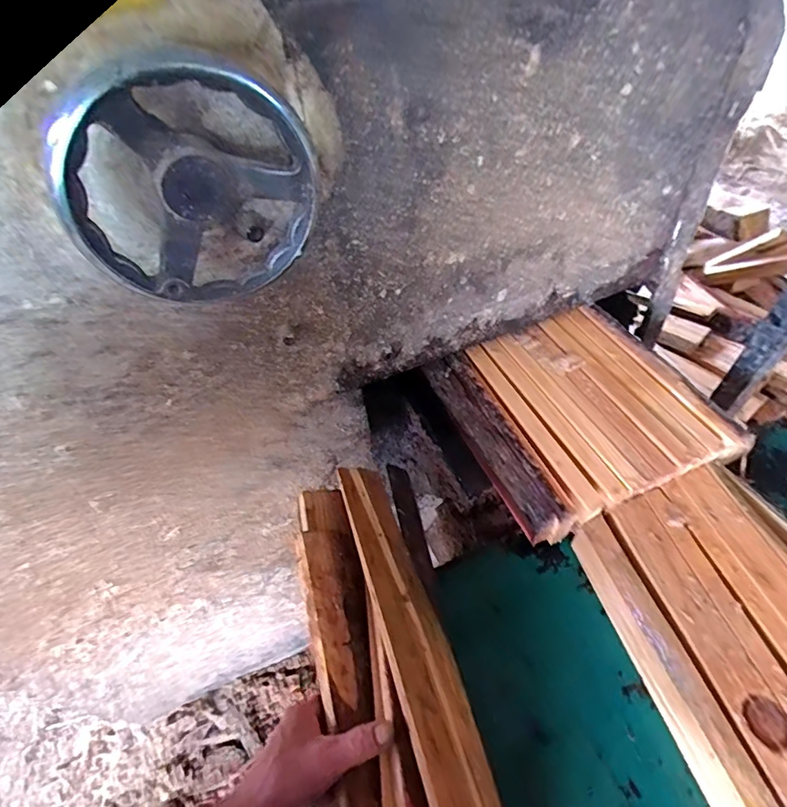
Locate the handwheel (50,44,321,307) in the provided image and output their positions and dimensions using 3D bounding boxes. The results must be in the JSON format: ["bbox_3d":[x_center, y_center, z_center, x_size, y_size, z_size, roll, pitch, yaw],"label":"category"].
[{"bbox_3d":[-0.137,-0.149,0.337,0.167,0.157,0.072,-17,52,-7],"label":"handwheel"}]

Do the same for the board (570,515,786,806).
[{"bbox_3d":[0.281,0.325,0.380,0.032,0.079,0.493,-15,52,-6],"label":"board"}]

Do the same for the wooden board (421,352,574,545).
[{"bbox_3d":[0.117,0.038,0.595,0.046,0.067,0.284,-22,53,-11],"label":"wooden board"}]

